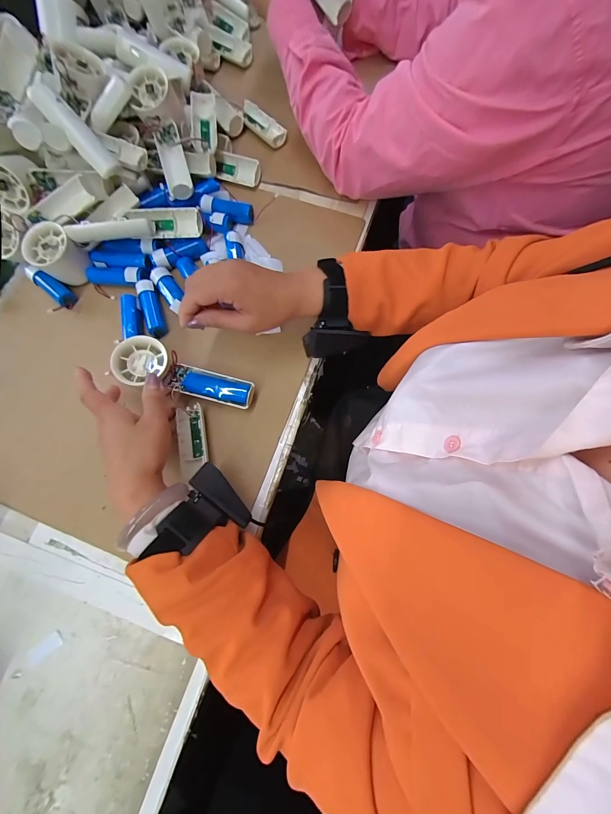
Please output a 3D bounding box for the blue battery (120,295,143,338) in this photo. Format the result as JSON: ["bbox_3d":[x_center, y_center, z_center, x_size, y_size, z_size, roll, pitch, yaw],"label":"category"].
[{"bbox_3d":[-0.216,-0.112,0.392,0.022,0.019,0.059,-9,74,-1],"label":"blue battery"}]

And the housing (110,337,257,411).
[{"bbox_3d":[-0.135,-0.033,0.356,0.151,0.024,0.052,19,78,-9],"label":"housing"}]

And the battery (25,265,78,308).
[{"bbox_3d":[-0.332,-0.158,0.408,0.073,0.014,0.021,37,78,11],"label":"battery"}]

